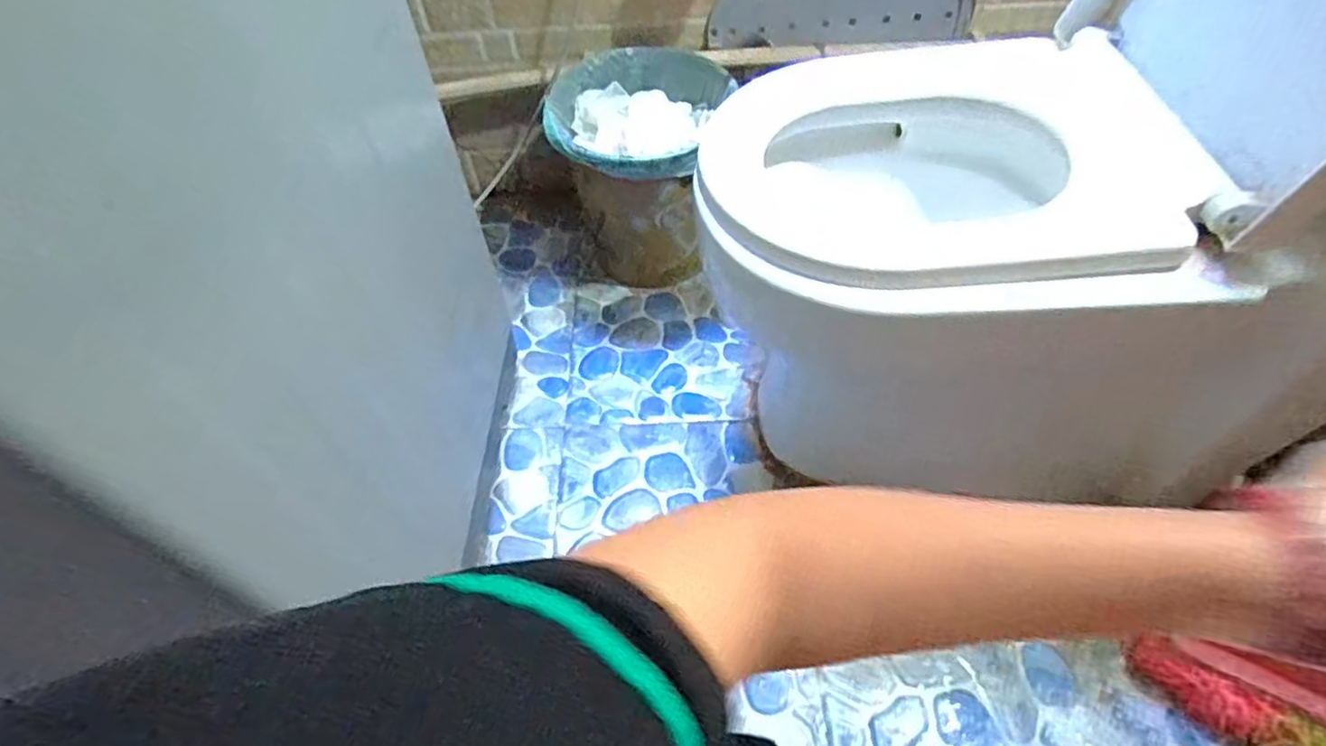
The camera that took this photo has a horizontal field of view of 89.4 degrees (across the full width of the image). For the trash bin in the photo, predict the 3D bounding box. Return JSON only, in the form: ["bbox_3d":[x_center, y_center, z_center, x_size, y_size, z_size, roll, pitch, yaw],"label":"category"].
[{"bbox_3d":[-0.039,-0.307,1.019,0.227,0.252,0.258,-1,53,2],"label":"trash bin"}]

